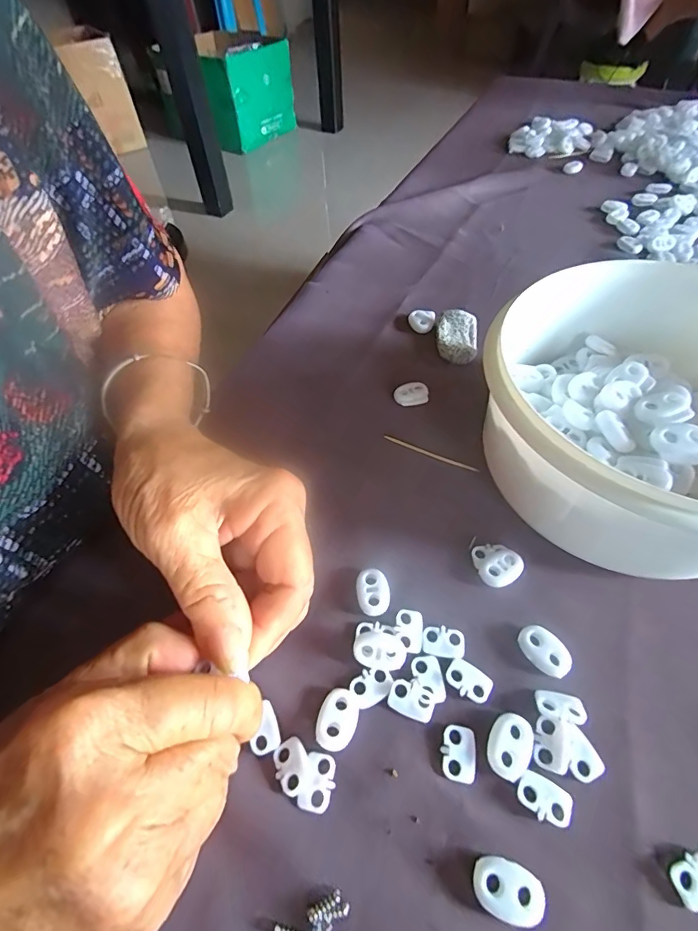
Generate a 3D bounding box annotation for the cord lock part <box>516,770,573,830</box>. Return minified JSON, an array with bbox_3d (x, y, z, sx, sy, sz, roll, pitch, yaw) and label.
[{"bbox_3d":[0.072,0.123,0.161,0.019,0.004,0.013,24,59,19],"label":"cord lock part"}]

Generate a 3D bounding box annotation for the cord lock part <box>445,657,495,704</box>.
[{"bbox_3d":[0.051,0.091,0.186,0.019,0.004,0.013,28,60,21],"label":"cord lock part"}]

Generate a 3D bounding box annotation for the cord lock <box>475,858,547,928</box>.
[{"bbox_3d":[0.054,0.143,0.147,0.022,0.006,0.015,20,57,16],"label":"cord lock"}]

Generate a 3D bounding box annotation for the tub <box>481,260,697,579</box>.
[{"bbox_3d":[0.149,-0.020,0.215,0.150,0.076,0.154,-1,54,2],"label":"tub"}]

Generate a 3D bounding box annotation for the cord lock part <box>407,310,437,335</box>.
[{"bbox_3d":[0.055,-0.108,0.330,0.019,0.006,0.019,2,54,6],"label":"cord lock part"}]

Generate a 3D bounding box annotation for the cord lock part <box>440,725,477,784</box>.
[{"bbox_3d":[0.043,0.113,0.171,0.013,0.004,0.018,5,54,7],"label":"cord lock part"}]

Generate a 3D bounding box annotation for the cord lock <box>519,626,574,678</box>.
[{"bbox_3d":[0.085,0.081,0.191,0.014,0.006,0.022,-32,59,-19],"label":"cord lock"}]

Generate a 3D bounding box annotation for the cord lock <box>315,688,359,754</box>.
[{"bbox_3d":[-0.004,0.102,0.176,0.016,0.004,0.022,26,47,2],"label":"cord lock"}]

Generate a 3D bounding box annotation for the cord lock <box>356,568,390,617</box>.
[{"bbox_3d":[0.012,0.061,0.209,0.015,0.006,0.022,-3,54,1],"label":"cord lock"}]

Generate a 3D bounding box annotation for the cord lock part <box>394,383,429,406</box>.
[{"bbox_3d":[0.041,-0.046,0.286,0.022,0.007,0.015,-8,54,-1],"label":"cord lock part"}]

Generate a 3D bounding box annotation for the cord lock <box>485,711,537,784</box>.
[{"bbox_3d":[0.063,0.110,0.170,0.016,0.004,0.022,27,60,21],"label":"cord lock"}]

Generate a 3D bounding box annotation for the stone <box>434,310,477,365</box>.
[{"bbox_3d":[0.076,-0.092,0.312,0.030,0.014,0.041,7,55,8],"label":"stone"}]

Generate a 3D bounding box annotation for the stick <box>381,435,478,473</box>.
[{"bbox_3d":[0.048,-0.008,0.259,0.059,0.004,0.004,23,59,20],"label":"stick"}]

